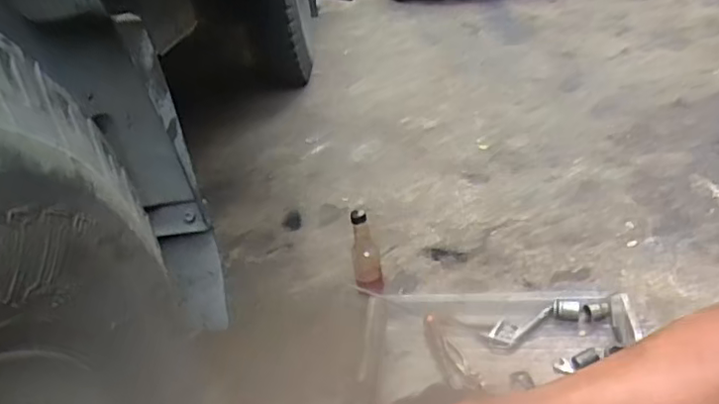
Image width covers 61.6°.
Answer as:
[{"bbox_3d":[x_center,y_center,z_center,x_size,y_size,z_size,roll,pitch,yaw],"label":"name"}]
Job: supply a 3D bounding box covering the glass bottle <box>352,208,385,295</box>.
[{"bbox_3d":[0.014,0.109,1.186,0.055,0.188,0.058,-9,28,-1],"label":"glass bottle"}]

